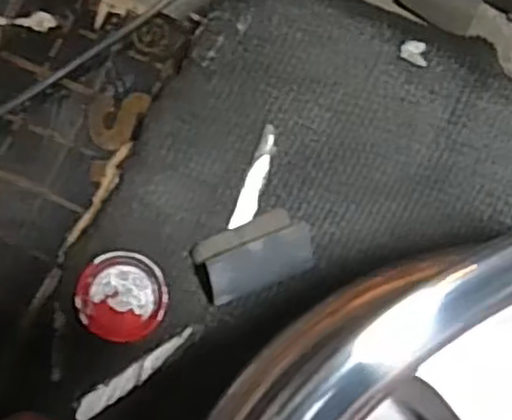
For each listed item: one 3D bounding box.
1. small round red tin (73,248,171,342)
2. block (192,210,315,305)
[{"bbox_3d":[-0.070,0.046,0.387,0.046,0.011,0.045,1,82,-4],"label":"small round red tin"},{"bbox_3d":[-0.001,0.023,0.387,0.061,0.025,0.034,-22,84,-7],"label":"block"}]

